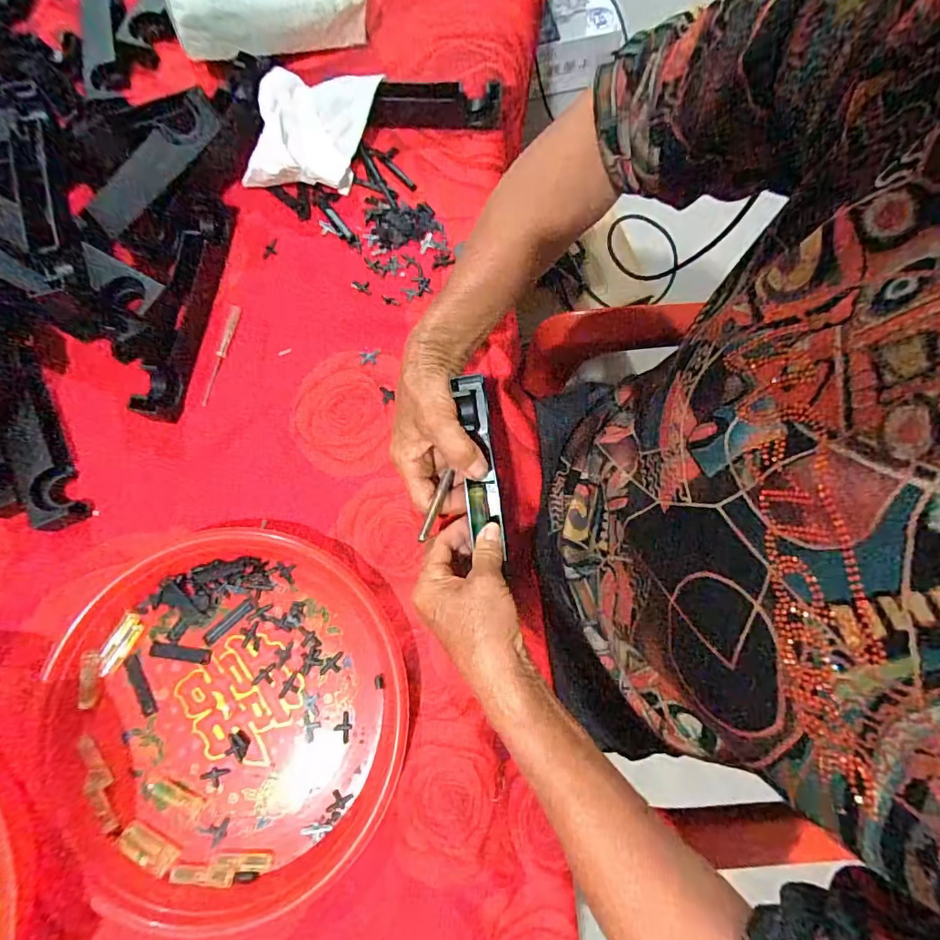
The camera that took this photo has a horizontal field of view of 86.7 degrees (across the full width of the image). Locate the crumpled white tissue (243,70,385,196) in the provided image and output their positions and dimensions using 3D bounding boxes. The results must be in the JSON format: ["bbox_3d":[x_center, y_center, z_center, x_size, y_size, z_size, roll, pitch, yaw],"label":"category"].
[{"bbox_3d":[-0.137,-0.293,0.435,0.112,0.051,0.088,2,78,-1],"label":"crumpled white tissue"}]

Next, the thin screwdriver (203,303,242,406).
[{"bbox_3d":[-0.211,-0.098,0.422,0.011,0.004,0.090,10,78,1],"label":"thin screwdriver"}]

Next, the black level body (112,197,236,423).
[{"bbox_3d":[-0.244,-0.139,0.413,0.043,0.031,0.195,9,78,1],"label":"black level body"}]

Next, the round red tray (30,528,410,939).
[{"bbox_3d":[-0.176,0.173,0.352,0.250,0.027,0.235,0,78,-1],"label":"round red tray"}]

